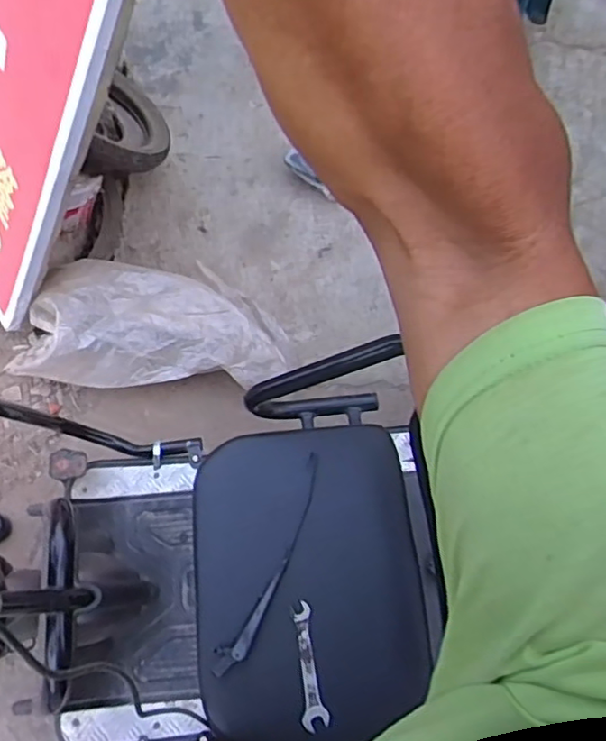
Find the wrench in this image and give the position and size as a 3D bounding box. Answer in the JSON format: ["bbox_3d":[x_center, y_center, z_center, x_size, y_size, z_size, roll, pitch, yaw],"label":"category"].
[{"bbox_3d":[0.010,0.423,0.861,0.036,0.007,0.167,-6,71,-2],"label":"wrench"}]

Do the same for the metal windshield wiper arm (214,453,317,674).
[{"bbox_3d":[-0.042,0.279,0.876,0.040,0.023,0.330,24,73,8],"label":"metal windshield wiper arm"}]

